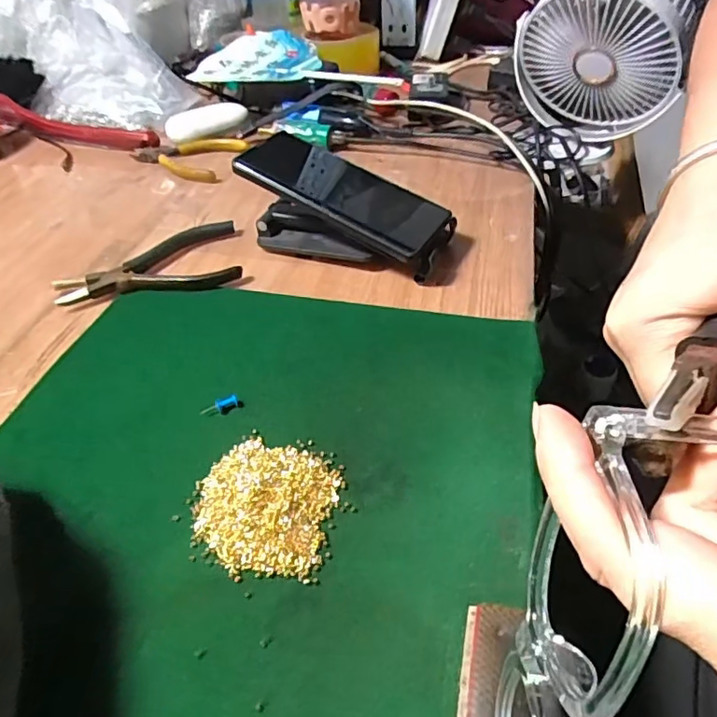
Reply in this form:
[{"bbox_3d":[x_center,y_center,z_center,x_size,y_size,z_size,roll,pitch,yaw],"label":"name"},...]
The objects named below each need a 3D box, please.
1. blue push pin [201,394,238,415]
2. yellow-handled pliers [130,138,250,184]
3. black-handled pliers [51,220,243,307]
[{"bbox_3d":[-0.084,0.028,0.328,0.023,0.008,0.007,-21,48,-18],"label":"blue push pin"},{"bbox_3d":[-0.187,-0.218,0.578,0.113,0.012,0.083,10,46,12],"label":"yellow-handled pliers"},{"bbox_3d":[-0.163,-0.071,0.430,0.138,0.015,0.074,-15,46,-13],"label":"black-handled pliers"}]

